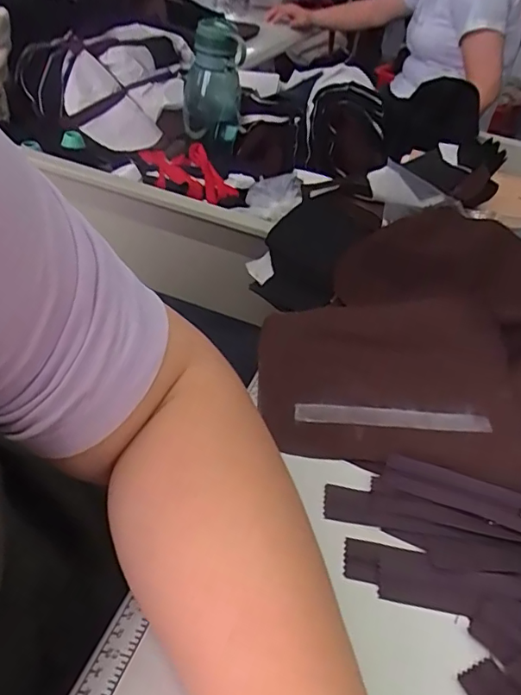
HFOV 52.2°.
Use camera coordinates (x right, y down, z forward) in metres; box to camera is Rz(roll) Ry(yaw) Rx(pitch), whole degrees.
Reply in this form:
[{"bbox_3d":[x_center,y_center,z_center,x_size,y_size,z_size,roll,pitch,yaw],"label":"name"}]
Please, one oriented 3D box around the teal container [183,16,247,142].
[{"bbox_3d":[-0.075,-0.411,0.836,0.087,0.180,0.094,2,42,-7],"label":"teal container"}]

